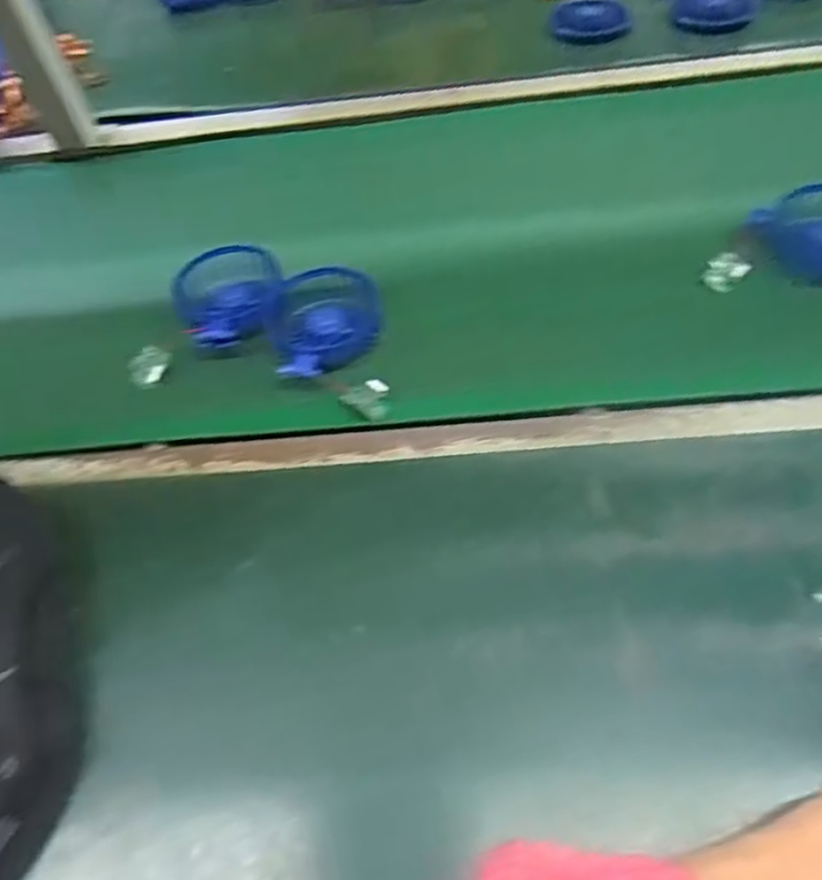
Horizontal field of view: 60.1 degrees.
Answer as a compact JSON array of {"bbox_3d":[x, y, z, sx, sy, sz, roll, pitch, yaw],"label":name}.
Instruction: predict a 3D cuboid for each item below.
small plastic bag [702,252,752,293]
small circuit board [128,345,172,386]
[{"bbox_3d":[0.249,-0.132,0.557,0.022,0.025,0.030,-29,51,-21],"label":"small plastic bag"},{"bbox_3d":[-0.202,-0.058,0.550,0.031,0.013,0.030,-27,51,-20],"label":"small circuit board"}]

